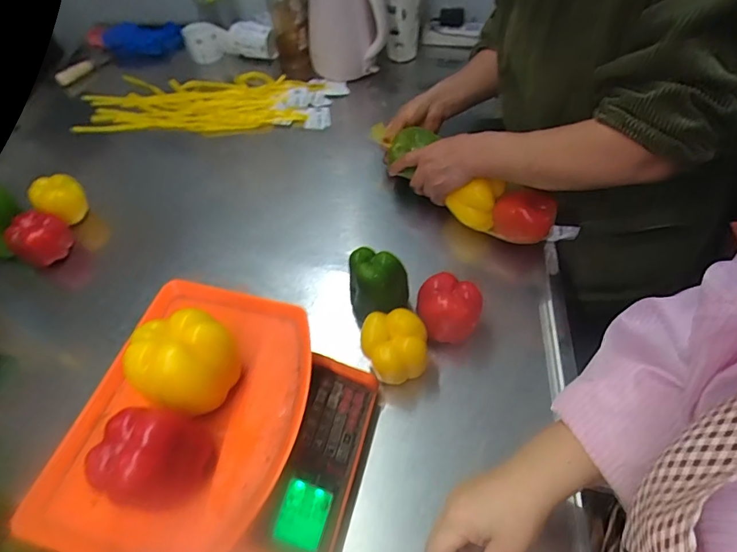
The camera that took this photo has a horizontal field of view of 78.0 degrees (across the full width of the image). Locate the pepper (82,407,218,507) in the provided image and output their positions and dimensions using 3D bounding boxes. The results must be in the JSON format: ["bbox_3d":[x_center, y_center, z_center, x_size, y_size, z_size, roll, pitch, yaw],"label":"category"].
[{"bbox_3d":[-0.188,0.161,0.402,0.081,0.075,0.075,-2,53,2],"label":"pepper"}]

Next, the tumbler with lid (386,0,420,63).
[{"bbox_3d":[0.070,-0.532,0.937,0.079,0.194,0.082,5,54,7],"label":"tumbler with lid"}]

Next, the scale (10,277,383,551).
[{"bbox_3d":[-0.148,0.173,0.498,0.276,0.114,0.278,11,55,11],"label":"scale"}]

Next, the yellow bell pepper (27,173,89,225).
[{"bbox_3d":[-0.513,-0.128,0.755,0.062,0.059,0.071,36,63,26],"label":"yellow bell pepper"}]

